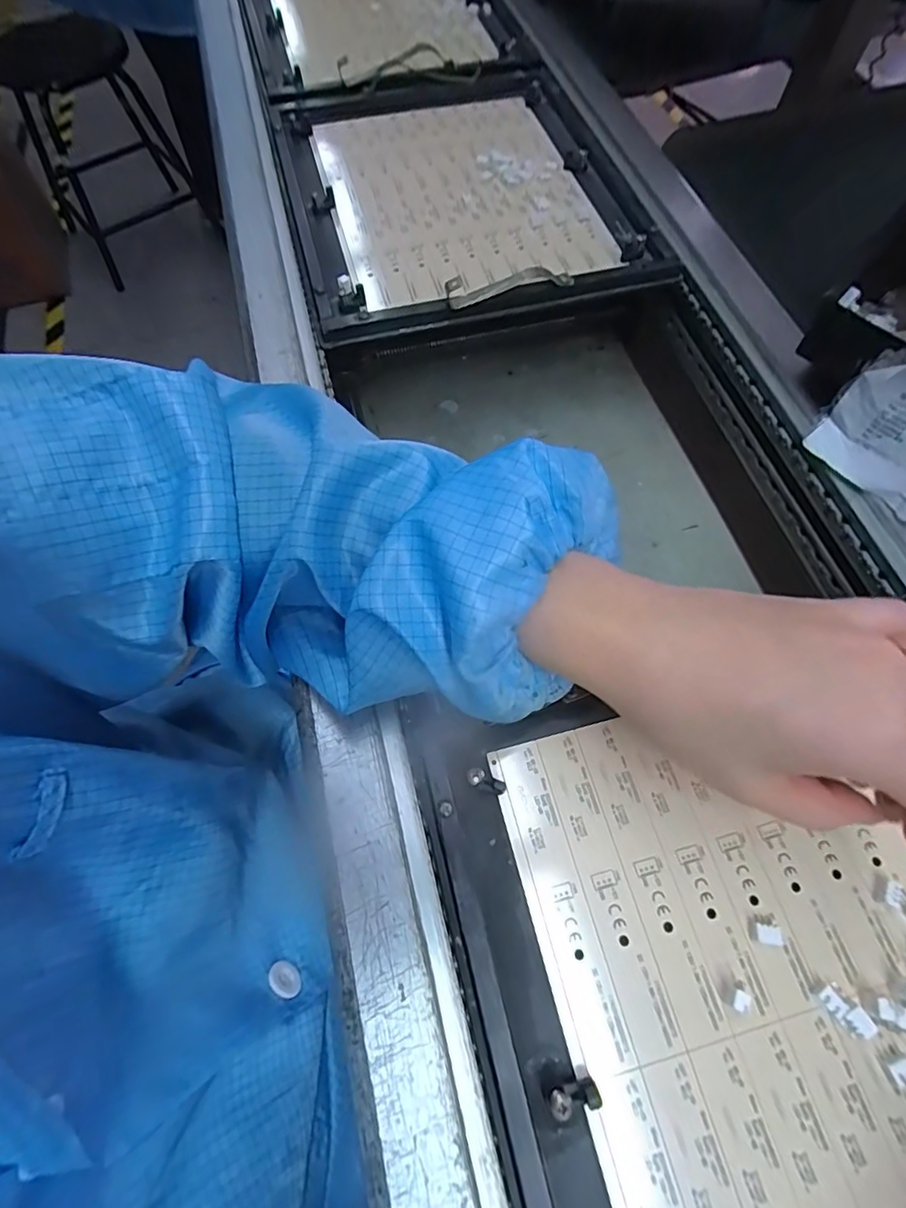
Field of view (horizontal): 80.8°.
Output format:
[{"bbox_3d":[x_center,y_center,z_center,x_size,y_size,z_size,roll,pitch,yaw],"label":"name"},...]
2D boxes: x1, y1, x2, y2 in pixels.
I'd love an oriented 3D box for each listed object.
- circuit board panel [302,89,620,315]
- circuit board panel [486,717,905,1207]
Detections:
[{"bbox_3d":[0.000,-0.355,0.453,0.205,0.013,0.280,-16,66,-5],"label":"circuit board panel"},{"bbox_3d":[0.151,0.161,0.216,0.205,0.010,0.250,-14,65,-4],"label":"circuit board panel"}]

